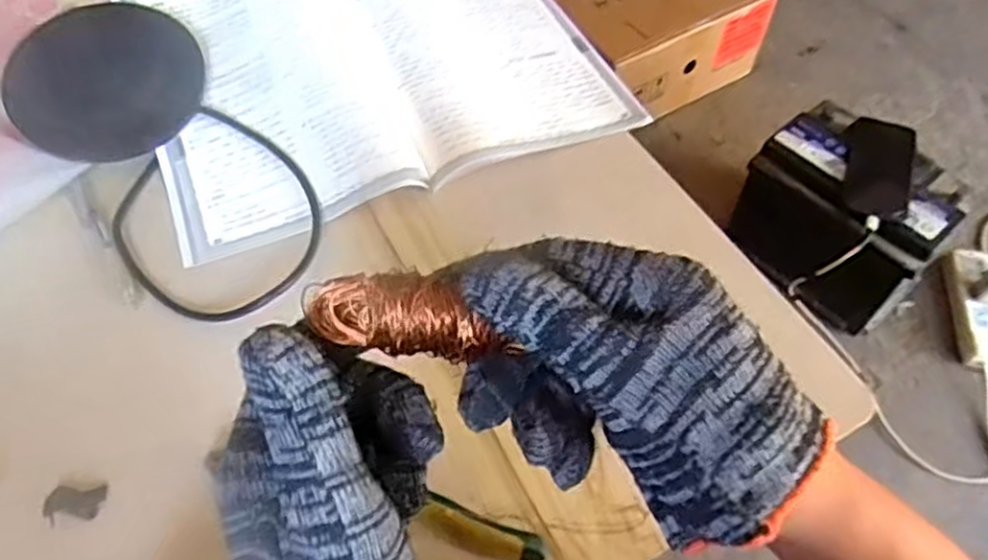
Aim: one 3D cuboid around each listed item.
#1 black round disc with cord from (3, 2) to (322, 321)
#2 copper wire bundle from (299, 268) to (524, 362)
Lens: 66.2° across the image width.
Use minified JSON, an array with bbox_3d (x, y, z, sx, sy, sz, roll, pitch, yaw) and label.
[{"bbox_3d":[-0.243,-0.099,0.552,0.146,0.051,0.299,-33,62,-21],"label":"black round disc with cord"},{"bbox_3d":[-0.029,0.012,0.249,0.064,0.018,0.022,12,58,-3],"label":"copper wire bundle"}]

